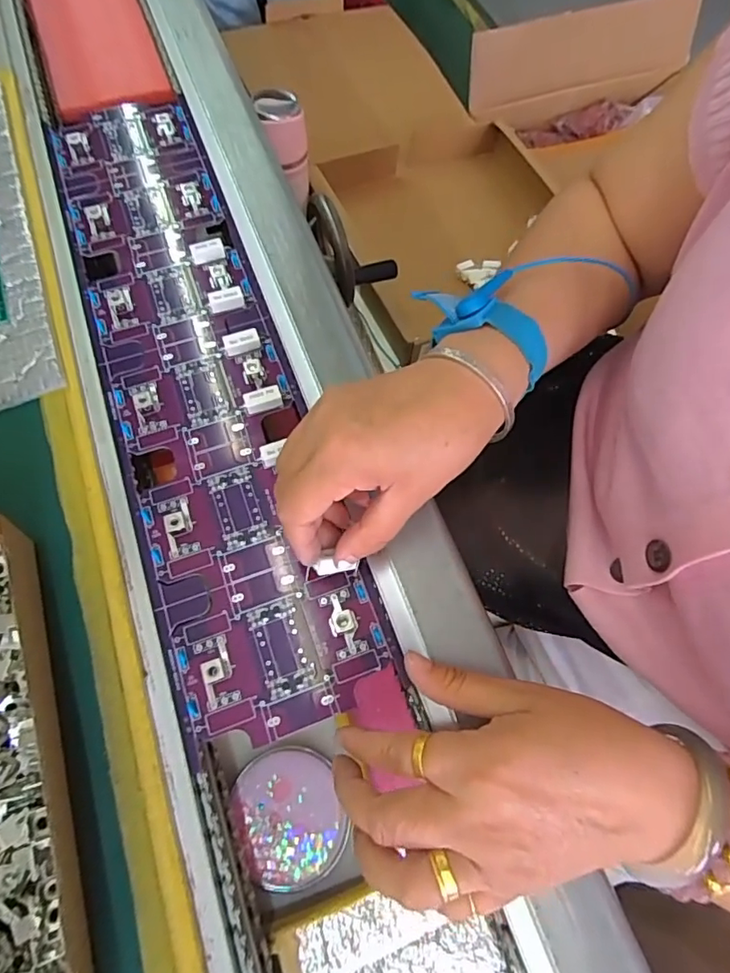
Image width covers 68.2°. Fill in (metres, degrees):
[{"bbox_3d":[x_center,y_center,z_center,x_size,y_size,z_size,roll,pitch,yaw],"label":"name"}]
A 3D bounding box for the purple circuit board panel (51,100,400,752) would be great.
[{"bbox_3d":[-0.111,-0.087,0.343,0.107,0.012,0.462,-18,69,-9],"label":"purple circuit board panel"}]

